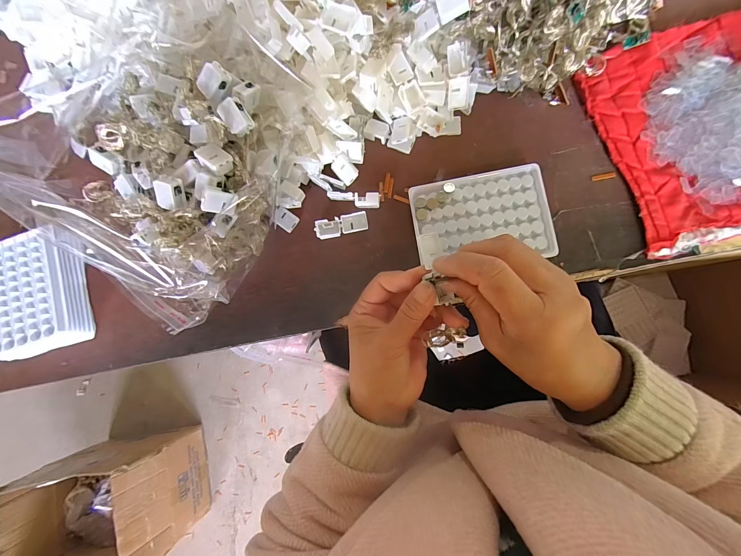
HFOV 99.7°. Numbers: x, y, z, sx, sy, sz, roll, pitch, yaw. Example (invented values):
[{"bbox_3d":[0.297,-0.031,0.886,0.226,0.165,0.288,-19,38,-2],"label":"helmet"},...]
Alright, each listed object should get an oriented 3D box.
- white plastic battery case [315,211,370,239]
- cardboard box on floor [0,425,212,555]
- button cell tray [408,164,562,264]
[{"bbox_3d":[-0.030,-0.056,0.335,0.055,0.010,0.020,-11,83,6],"label":"white plastic battery case"},{"bbox_3d":[-0.755,0.666,0.920,0.414,0.280,0.321,-15,83,5],"label":"cardboard box on floor"},{"bbox_3d":[0.110,-0.062,0.317,0.129,0.013,0.087,-8,84,6],"label":"button cell tray"}]

